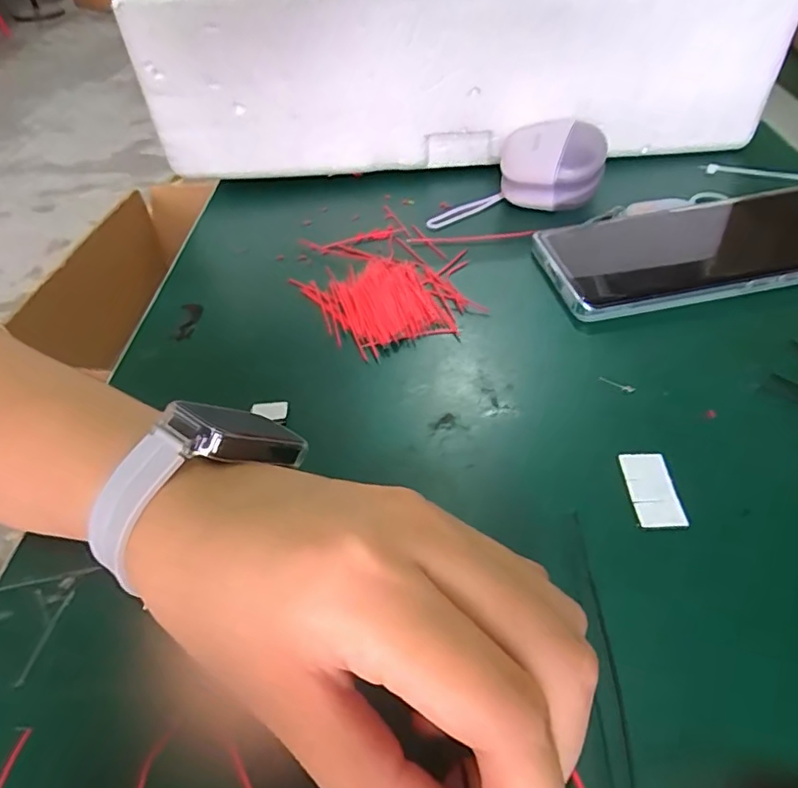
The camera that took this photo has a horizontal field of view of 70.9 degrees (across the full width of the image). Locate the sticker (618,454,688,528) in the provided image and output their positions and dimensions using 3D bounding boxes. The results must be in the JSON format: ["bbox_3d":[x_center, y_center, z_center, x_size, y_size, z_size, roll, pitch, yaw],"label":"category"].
[{"bbox_3d":[0.088,0.033,0.196,0.015,0.004,0.030,-11,47,10],"label":"sticker"}]

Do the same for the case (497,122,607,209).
[{"bbox_3d":[0.092,-0.136,0.338,0.059,0.036,0.049,4,45,7],"label":"case"}]

